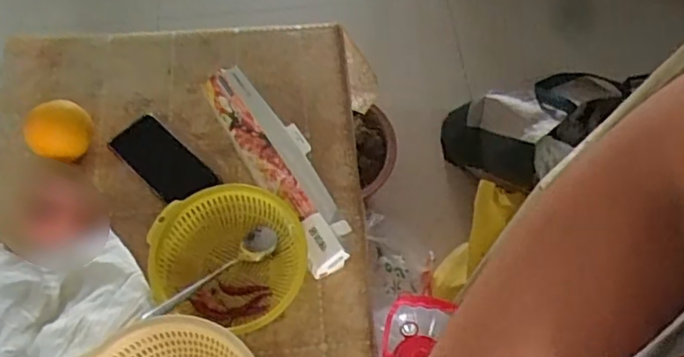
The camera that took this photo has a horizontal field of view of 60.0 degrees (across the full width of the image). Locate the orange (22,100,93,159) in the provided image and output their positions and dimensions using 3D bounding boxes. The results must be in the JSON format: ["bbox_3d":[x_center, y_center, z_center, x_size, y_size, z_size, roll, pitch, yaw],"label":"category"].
[{"bbox_3d":[-0.381,-0.058,0.800,0.073,0.083,0.067,-11,64,-5],"label":"orange"}]

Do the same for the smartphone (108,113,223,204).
[{"bbox_3d":[-0.250,-0.024,0.829,0.155,0.011,0.074,40,70,18],"label":"smartphone"}]

